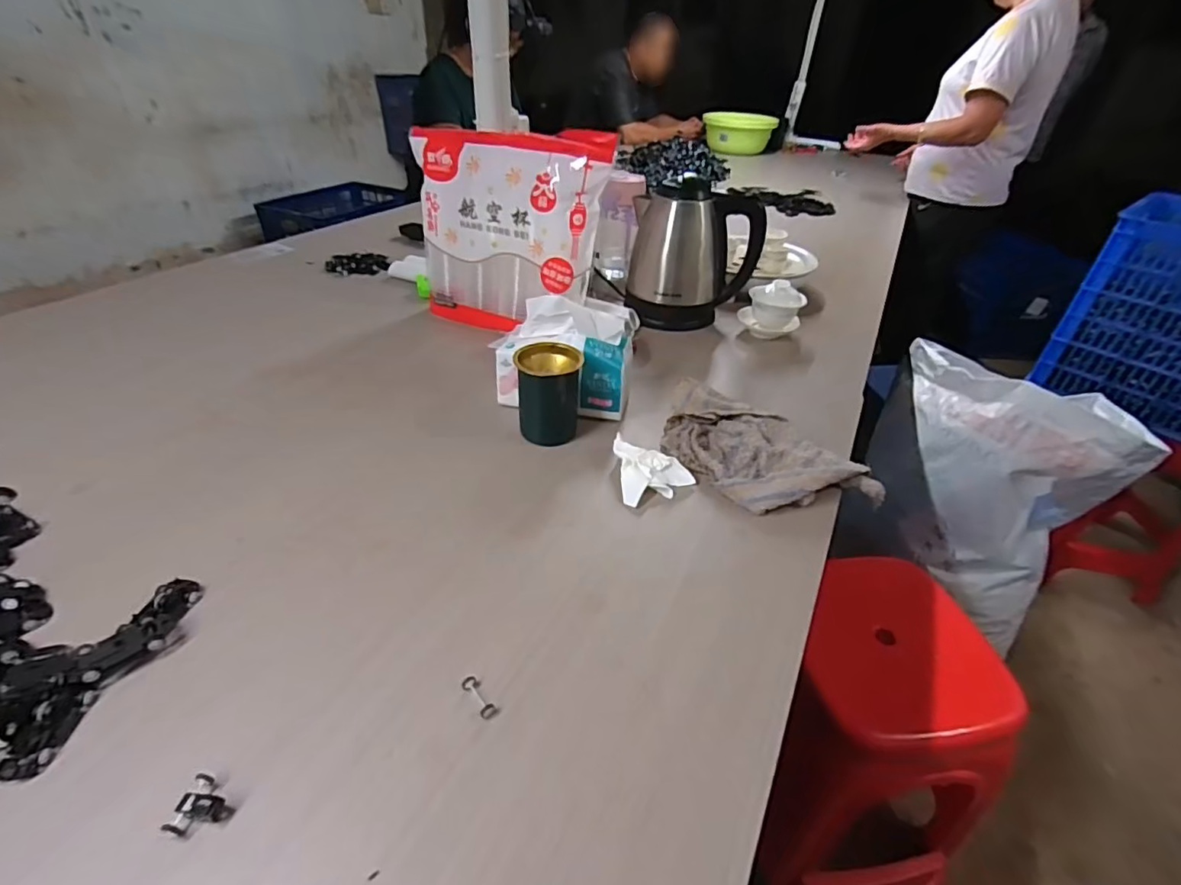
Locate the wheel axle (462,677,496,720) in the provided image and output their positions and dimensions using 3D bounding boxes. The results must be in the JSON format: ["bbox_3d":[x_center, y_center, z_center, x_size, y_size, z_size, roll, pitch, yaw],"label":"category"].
[{"bbox_3d":[-0.080,0.184,0.397,0.011,0.007,0.033,-26,45,-30],"label":"wheel axle"}]

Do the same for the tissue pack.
[{"bbox_3d":[-0.036,-0.110,0.688,0.176,0.135,0.087,8,38,9],"label":"tissue pack"}]

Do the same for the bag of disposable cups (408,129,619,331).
[{"bbox_3d":[-0.127,-0.304,0.824,0.310,0.271,0.079,13,39,15],"label":"bag of disposable cups"}]

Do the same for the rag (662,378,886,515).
[{"bbox_3d":[0.190,0.015,0.605,0.246,0.044,0.130,21,42,24],"label":"rag"}]

